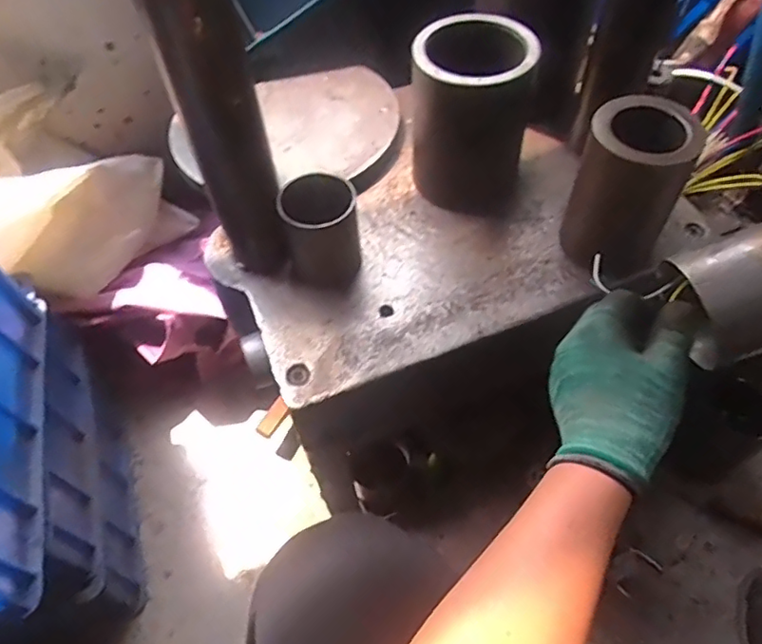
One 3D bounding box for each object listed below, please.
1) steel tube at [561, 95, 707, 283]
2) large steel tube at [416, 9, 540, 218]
[{"bbox_3d":[0.217,-0.117,0.519,0.088,0.139,0.078,23,60,17],"label":"steel tube"},{"bbox_3d":[0.089,-0.203,0.575,0.112,0.153,0.100,4,56,6],"label":"large steel tube"}]

